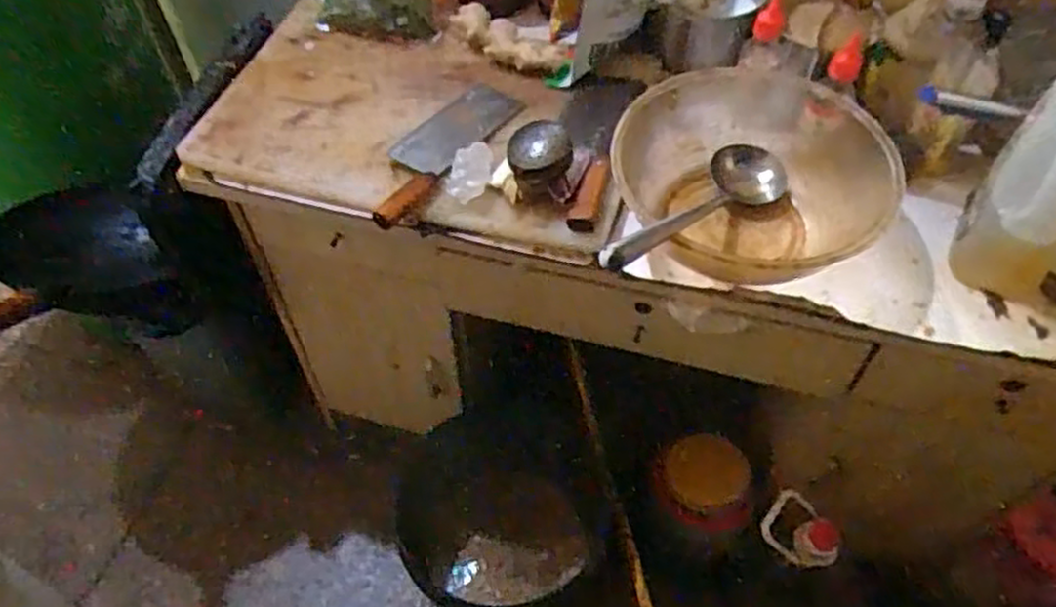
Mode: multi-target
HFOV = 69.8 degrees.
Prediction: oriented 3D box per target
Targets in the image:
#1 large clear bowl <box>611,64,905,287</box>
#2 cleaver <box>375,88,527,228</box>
[{"bbox_3d":[0.240,-0.119,0.838,0.278,0.123,0.281,0,55,0],"label":"large clear bowl"},{"bbox_3d":[-0.108,-0.189,0.916,0.093,0.024,0.264,27,59,18],"label":"cleaver"}]

